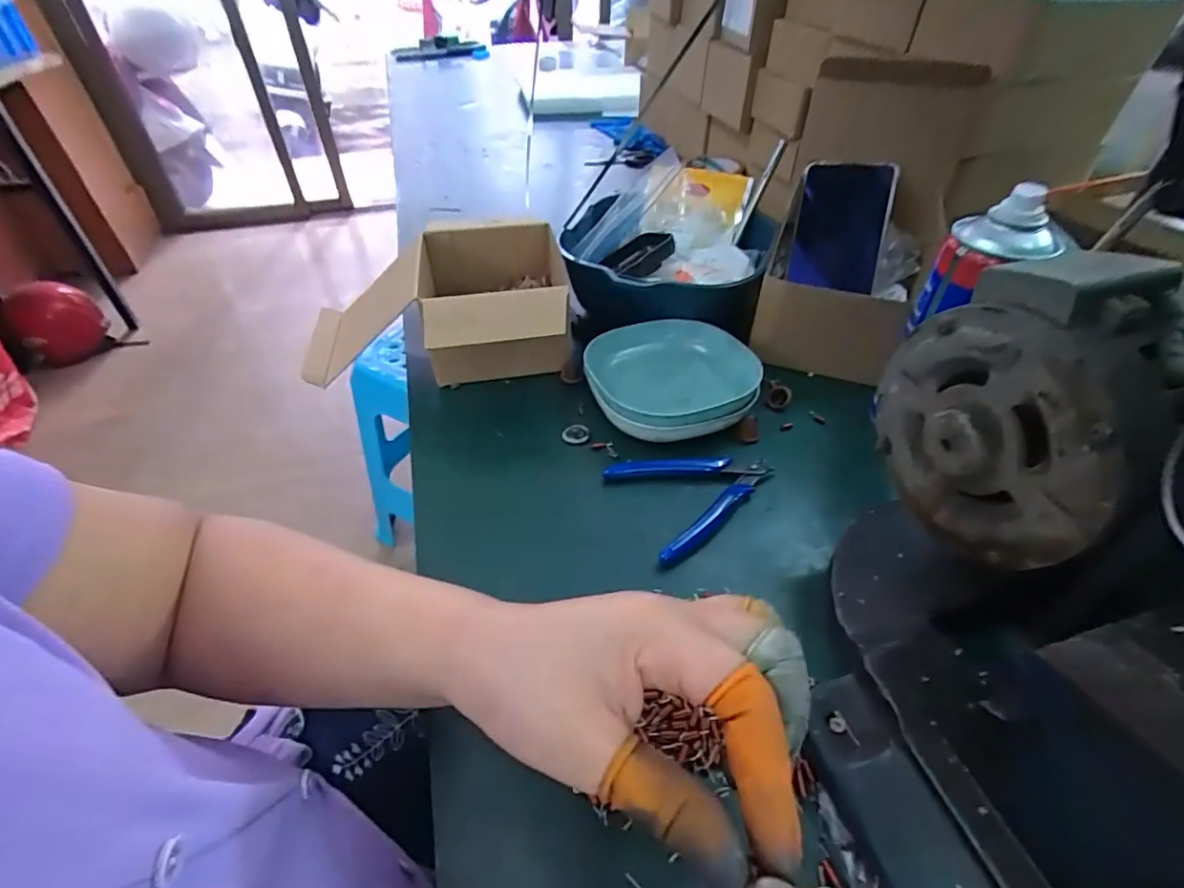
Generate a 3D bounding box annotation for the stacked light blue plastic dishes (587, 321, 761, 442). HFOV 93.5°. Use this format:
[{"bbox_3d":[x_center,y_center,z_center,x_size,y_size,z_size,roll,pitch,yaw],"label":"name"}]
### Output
[{"bbox_3d":[0.063,-0.055,0.459,0.129,0.034,0.129,0,44,0],"label":"stacked light blue plastic dishes"}]

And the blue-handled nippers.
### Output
[{"bbox_3d":[0.079,0.031,0.398,0.113,0.012,0.090,-18,47,-17],"label":"blue-handled nippers"}]

